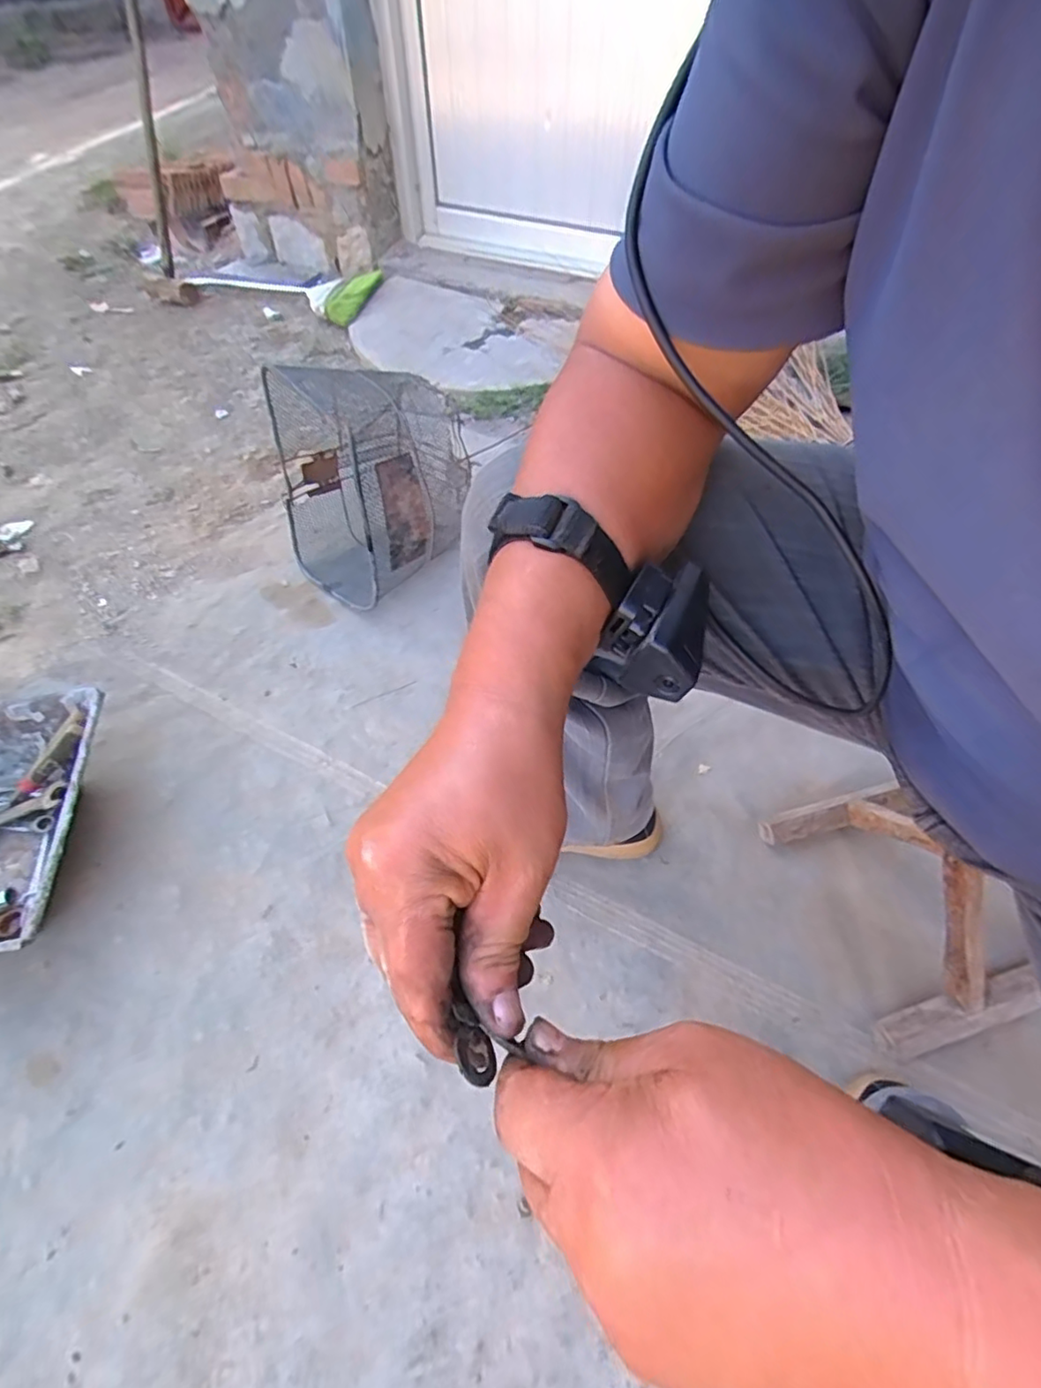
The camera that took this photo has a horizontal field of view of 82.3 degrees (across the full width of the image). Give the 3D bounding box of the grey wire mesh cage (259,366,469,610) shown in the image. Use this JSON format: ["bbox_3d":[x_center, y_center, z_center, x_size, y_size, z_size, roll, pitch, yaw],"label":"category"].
[{"bbox_3d":[-0.244,-0.358,0.971,0.272,0.310,0.293,29,57,21],"label":"grey wire mesh cage"}]

